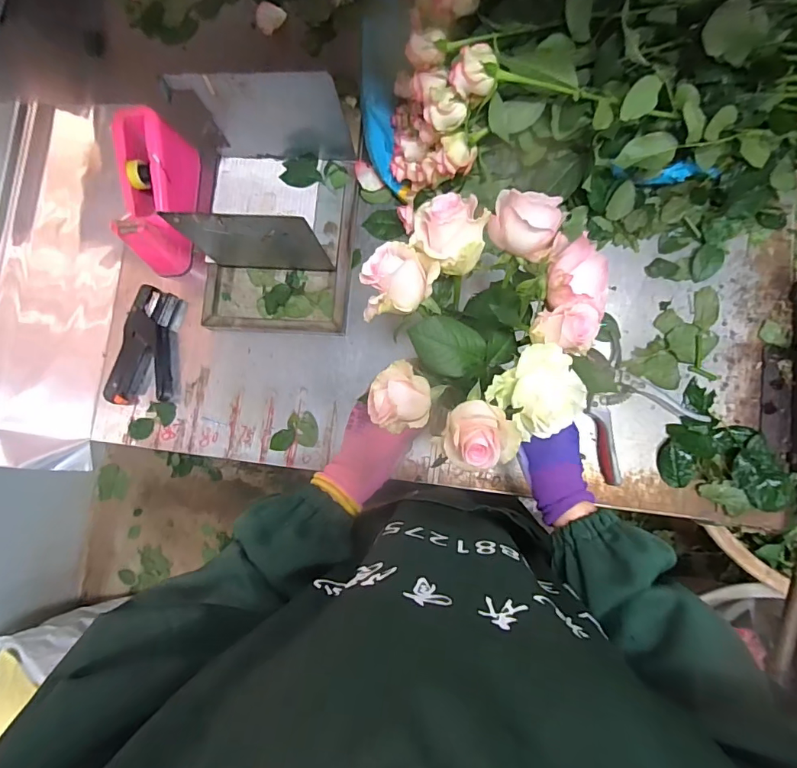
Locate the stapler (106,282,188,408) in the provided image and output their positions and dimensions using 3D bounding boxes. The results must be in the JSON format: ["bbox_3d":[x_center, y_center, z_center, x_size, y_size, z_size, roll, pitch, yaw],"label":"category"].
[{"bbox_3d":[-0.359,-0.054,0.684,0.089,0.032,0.168,6,84,6],"label":"stapler"}]

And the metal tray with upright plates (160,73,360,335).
[{"bbox_3d":[-0.190,-0.233,0.623,0.241,0.142,0.304,-1,84,5],"label":"metal tray with upright plates"}]

